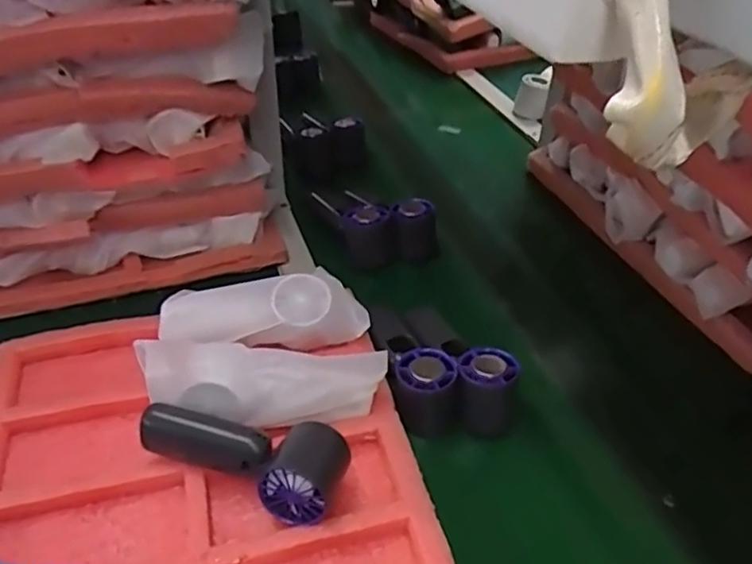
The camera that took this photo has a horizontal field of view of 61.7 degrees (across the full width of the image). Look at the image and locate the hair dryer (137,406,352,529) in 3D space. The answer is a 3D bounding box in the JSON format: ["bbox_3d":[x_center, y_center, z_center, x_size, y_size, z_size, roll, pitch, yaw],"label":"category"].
[{"bbox_3d":[-0.100,0.130,0.480,0.147,0.058,0.062,15,41,15],"label":"hair dryer"}]

